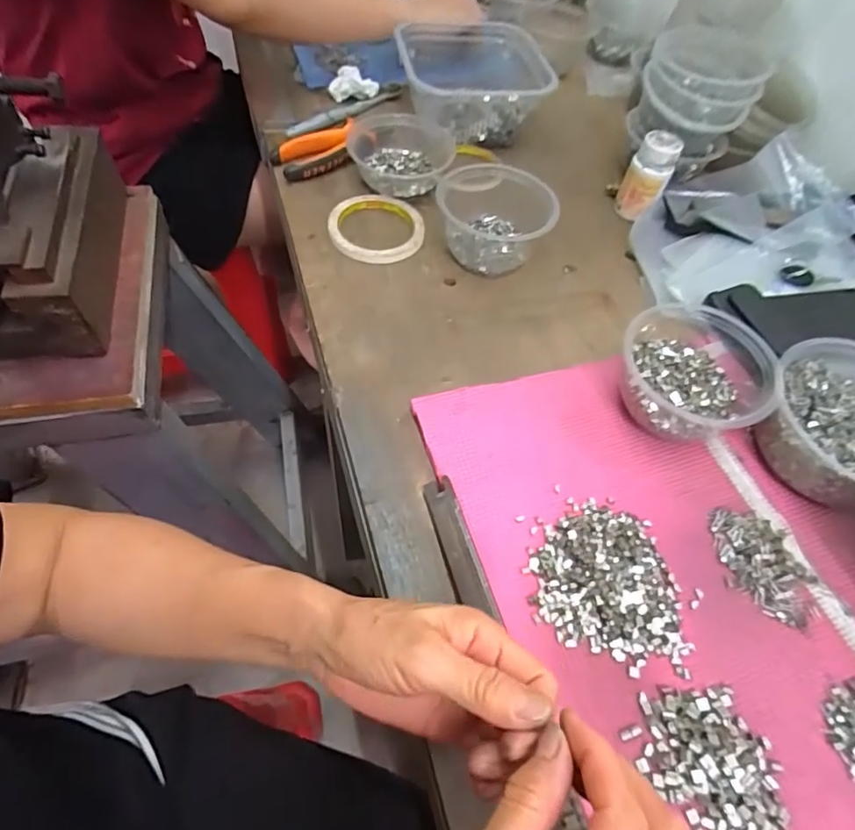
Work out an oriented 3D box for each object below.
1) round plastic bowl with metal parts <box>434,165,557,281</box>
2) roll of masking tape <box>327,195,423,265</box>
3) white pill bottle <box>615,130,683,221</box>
[{"bbox_3d":[0.069,-0.205,0.542,0.117,0.062,0.126,16,57,5],"label":"round plastic bowl with metal parts"},{"bbox_3d":[-0.053,-0.196,0.551,0.095,0.014,0.096,3,57,-5],"label":"roll of masking tape"},{"bbox_3d":[0.239,-0.258,0.579,0.044,0.080,0.048,24,58,10],"label":"white pill bottle"}]

